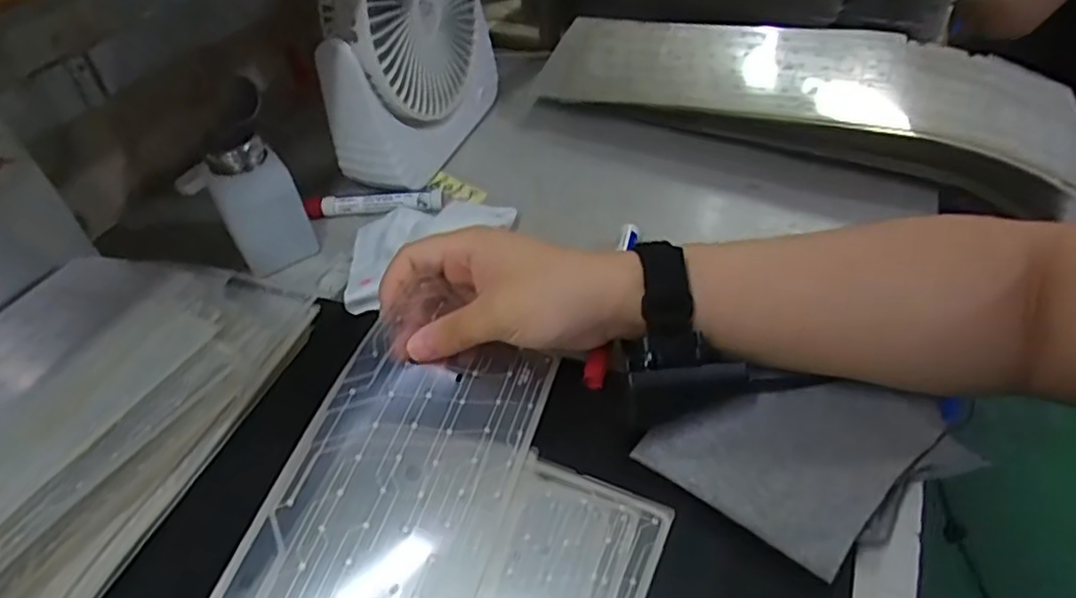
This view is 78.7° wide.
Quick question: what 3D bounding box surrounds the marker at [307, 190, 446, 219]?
[{"bbox_3d":[-0.131,-0.076,0.530,0.110,0.015,0.018,-3,44,4],"label":"marker"}]

